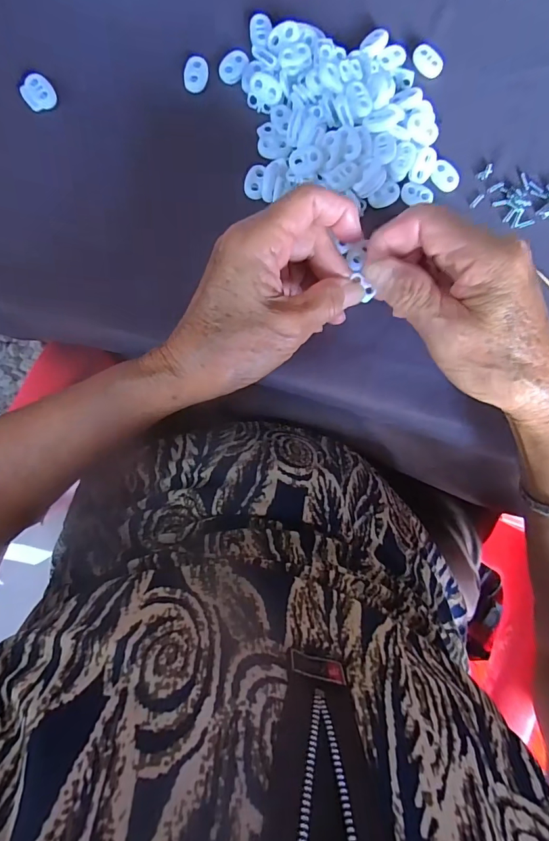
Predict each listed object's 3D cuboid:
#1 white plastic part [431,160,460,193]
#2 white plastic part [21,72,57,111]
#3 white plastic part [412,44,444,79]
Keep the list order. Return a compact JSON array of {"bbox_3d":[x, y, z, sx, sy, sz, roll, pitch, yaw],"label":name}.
[{"bbox_3d":[0.119,-0.169,0.293,0.021,0.007,0.015,43,88,-2],"label":"white plastic part"},{"bbox_3d":[-0.155,-0.216,0.277,0.020,0.005,0.021,0,90,-3],"label":"white plastic part"},{"bbox_3d":[0.107,-0.250,0.293,0.023,0.008,0.014,37,88,-2],"label":"white plastic part"}]

